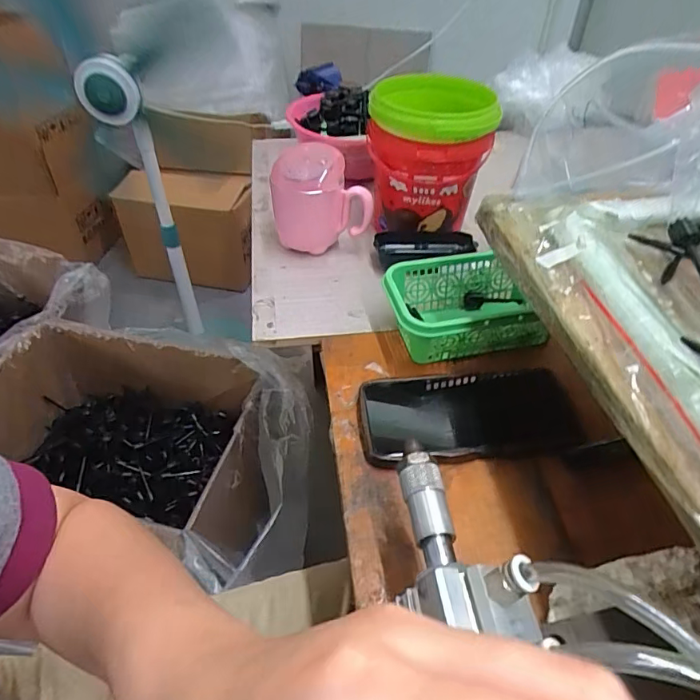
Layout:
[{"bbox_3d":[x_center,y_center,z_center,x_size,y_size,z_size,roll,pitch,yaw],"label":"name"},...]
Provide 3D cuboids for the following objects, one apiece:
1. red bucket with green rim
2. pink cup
[{"bbox_3d":[0.085,-0.208,0.559,0.123,0.156,0.124,1,44,-1],"label":"red bucket with green rim"},{"bbox_3d":[-0.036,-0.164,0.546,0.086,0.109,0.087,-29,52,-28],"label":"pink cup"}]

